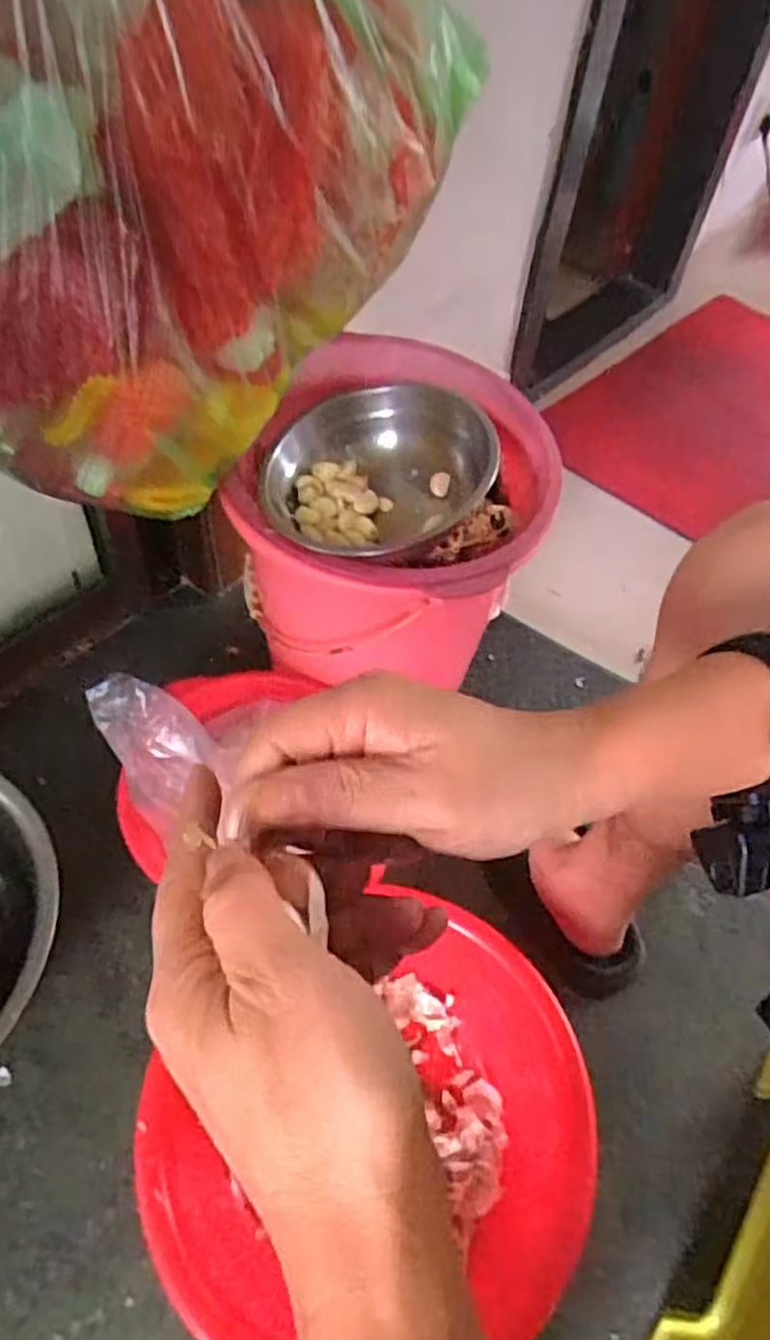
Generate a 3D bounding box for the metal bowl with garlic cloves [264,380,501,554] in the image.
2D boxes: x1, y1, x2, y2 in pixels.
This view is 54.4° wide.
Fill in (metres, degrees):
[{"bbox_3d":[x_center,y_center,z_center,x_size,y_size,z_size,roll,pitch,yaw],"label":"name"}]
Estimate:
[{"bbox_3d":[-0.012,-0.184,0.698,0.207,0.084,0.171,-13,54,-16],"label":"metal bowl with garlic cloves"}]

